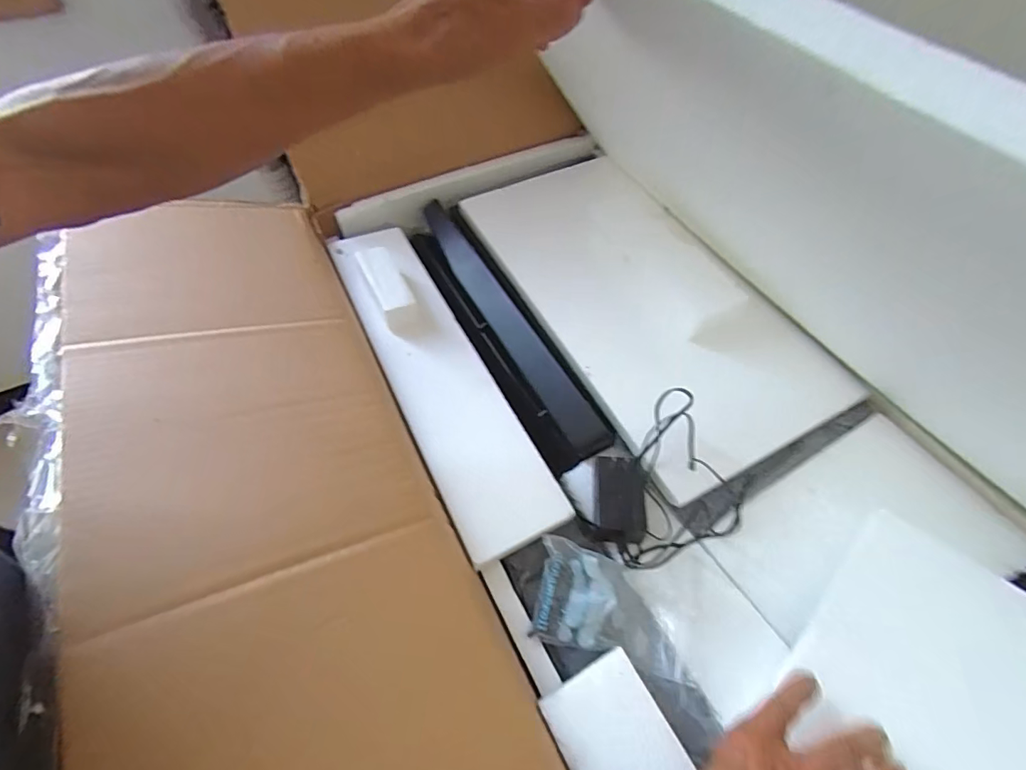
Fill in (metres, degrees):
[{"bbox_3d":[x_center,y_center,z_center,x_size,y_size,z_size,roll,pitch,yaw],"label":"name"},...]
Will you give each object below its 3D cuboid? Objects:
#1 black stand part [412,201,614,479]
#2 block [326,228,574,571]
[{"bbox_3d":[-0.026,-0.086,0.621,0.077,0.074,0.459,-24,60,-14],"label":"black stand part"},{"bbox_3d":[-0.099,-0.038,0.540,0.112,0.052,0.480,-24,60,-14],"label":"block"}]

